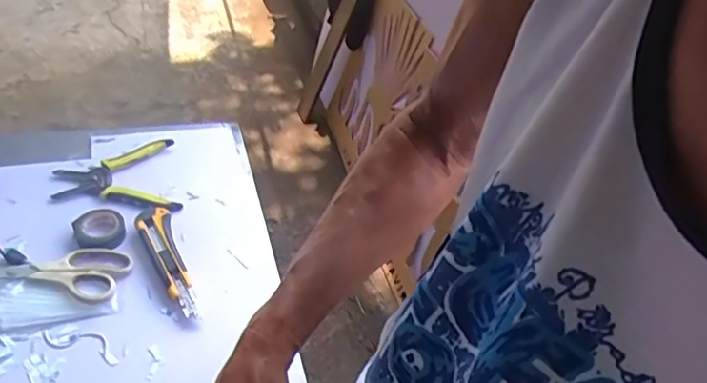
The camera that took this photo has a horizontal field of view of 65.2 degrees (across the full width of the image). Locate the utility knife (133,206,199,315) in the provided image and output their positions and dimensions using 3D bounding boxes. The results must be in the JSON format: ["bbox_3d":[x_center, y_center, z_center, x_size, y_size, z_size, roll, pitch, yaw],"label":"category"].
[{"bbox_3d":[-0.219,0.080,0.653,0.036,0.014,0.168,-17,47,-25],"label":"utility knife"}]

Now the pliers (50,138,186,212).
[{"bbox_3d":[-0.320,-0.016,0.746,0.153,0.014,0.143,-8,44,-17],"label":"pliers"}]

